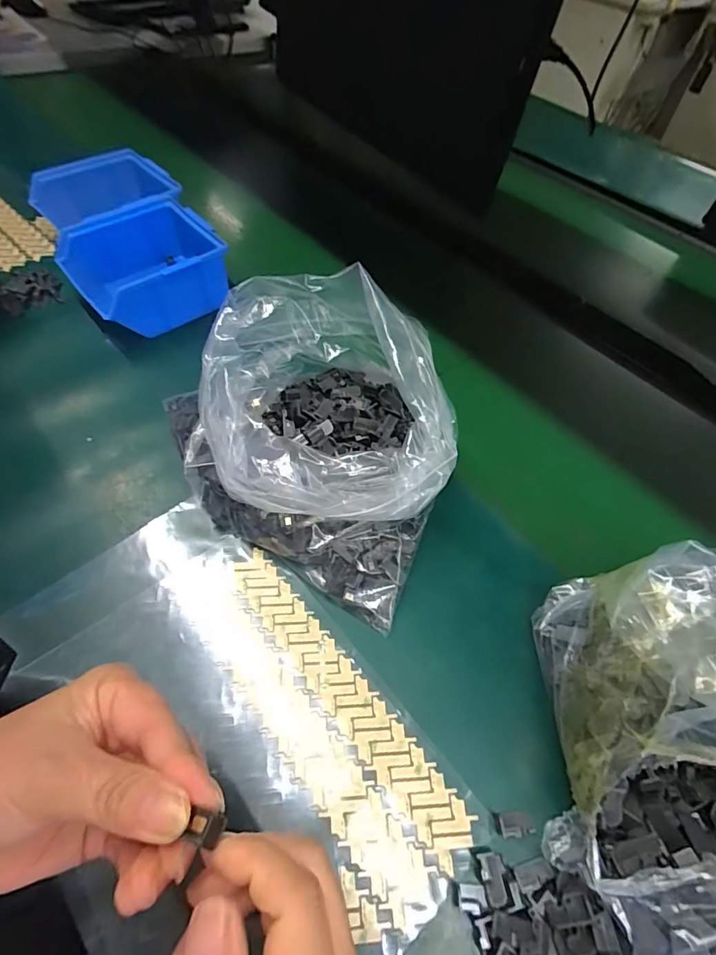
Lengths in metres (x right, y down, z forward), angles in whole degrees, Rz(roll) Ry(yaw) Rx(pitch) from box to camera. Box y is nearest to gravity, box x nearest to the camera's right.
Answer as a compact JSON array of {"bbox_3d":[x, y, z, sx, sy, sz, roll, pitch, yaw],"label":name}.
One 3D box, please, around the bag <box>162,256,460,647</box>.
[{"bbox_3d":[-0.020,-0.034,0.346,0.188,0.124,0.186,25,58,15],"label":"bag"}]

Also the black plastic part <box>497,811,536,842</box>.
[{"bbox_3d":[0.089,0.194,0.261,0.019,0.006,0.012,-4,55,-9],"label":"black plastic part"}]

